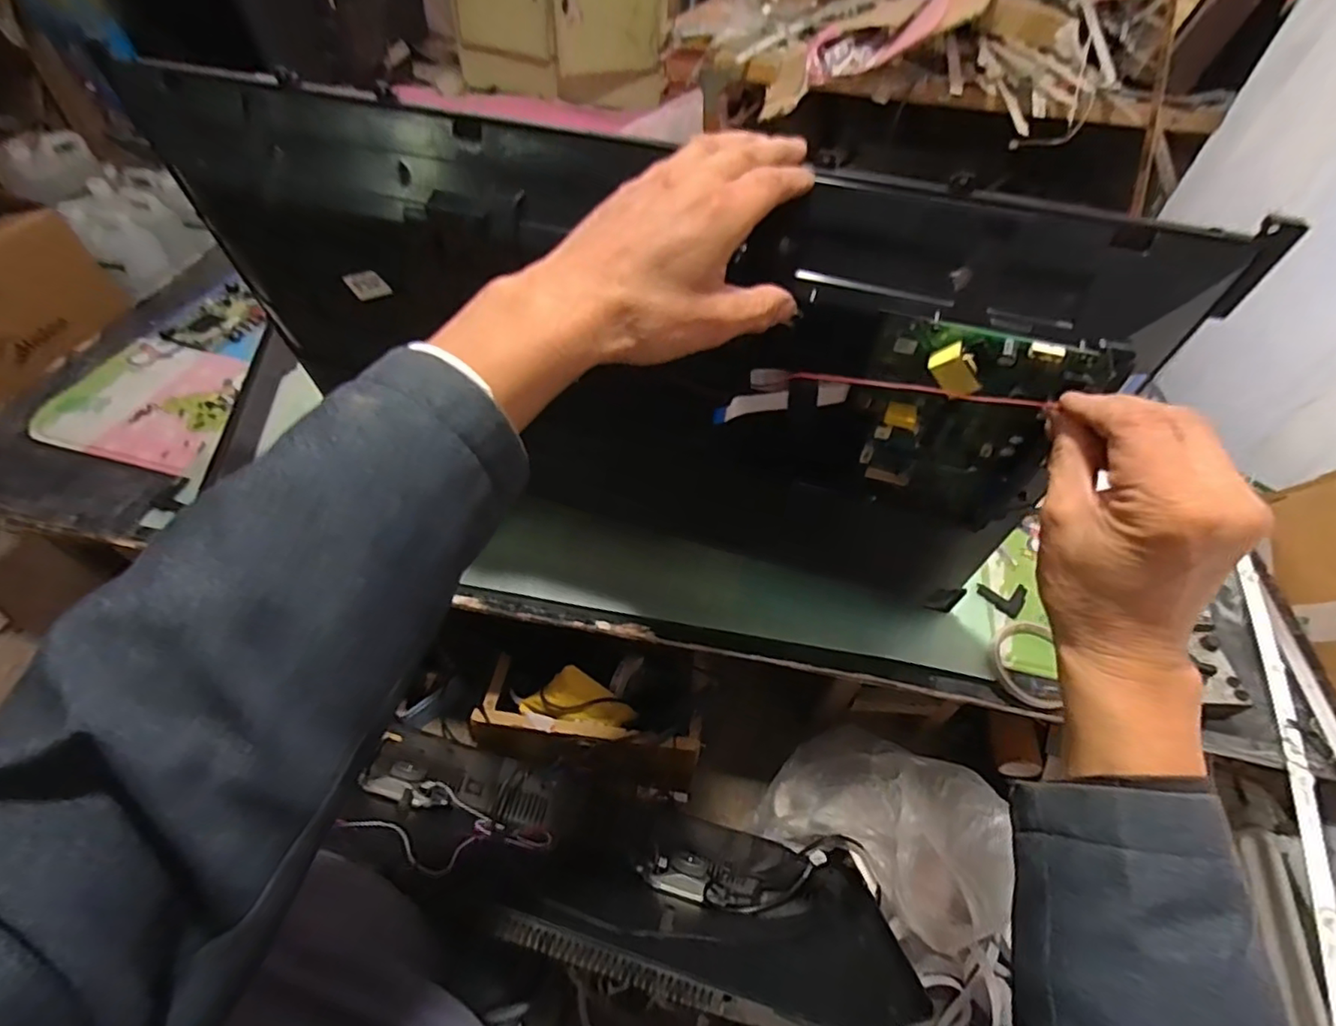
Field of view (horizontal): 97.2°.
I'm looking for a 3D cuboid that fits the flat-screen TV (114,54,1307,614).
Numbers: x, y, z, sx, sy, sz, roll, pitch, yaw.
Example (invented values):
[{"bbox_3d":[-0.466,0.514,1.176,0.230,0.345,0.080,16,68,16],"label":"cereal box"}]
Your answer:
[{"bbox_3d":[-0.035,-0.106,0.508,0.689,0.401,0.084,16,61,11],"label":"flat-screen TV"}]

